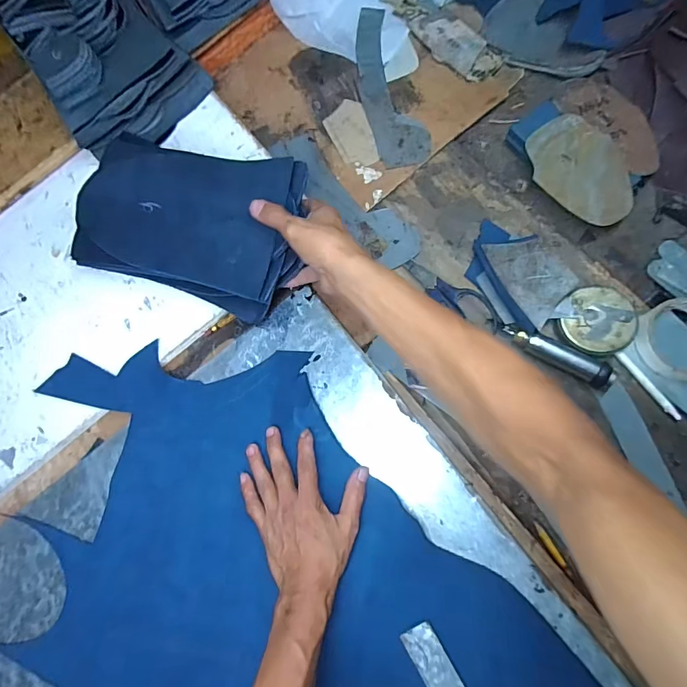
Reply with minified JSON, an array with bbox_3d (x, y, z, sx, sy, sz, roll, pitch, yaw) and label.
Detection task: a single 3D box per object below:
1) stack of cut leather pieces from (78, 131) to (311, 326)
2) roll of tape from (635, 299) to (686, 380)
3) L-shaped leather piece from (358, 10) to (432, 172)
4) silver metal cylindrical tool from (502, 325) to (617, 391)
[{"bbox_3d":[-0.183,-0.145,0.482,0.276,0.061,0.171,16,85,8],"label":"stack of cut leather pieces"},{"bbox_3d":[0.363,-0.006,0.443,0.089,0.035,0.083,-1,81,7],"label":"roll of tape"},{"bbox_3d":[0.057,-0.357,0.568,0.065,0.005,0.251,-15,79,5],"label":"L-shaped leather piece"},{"bbox_3d":[0.235,0.012,0.456,0.117,0.024,0.024,30,87,21],"label":"silver metal cylindrical tool"}]

